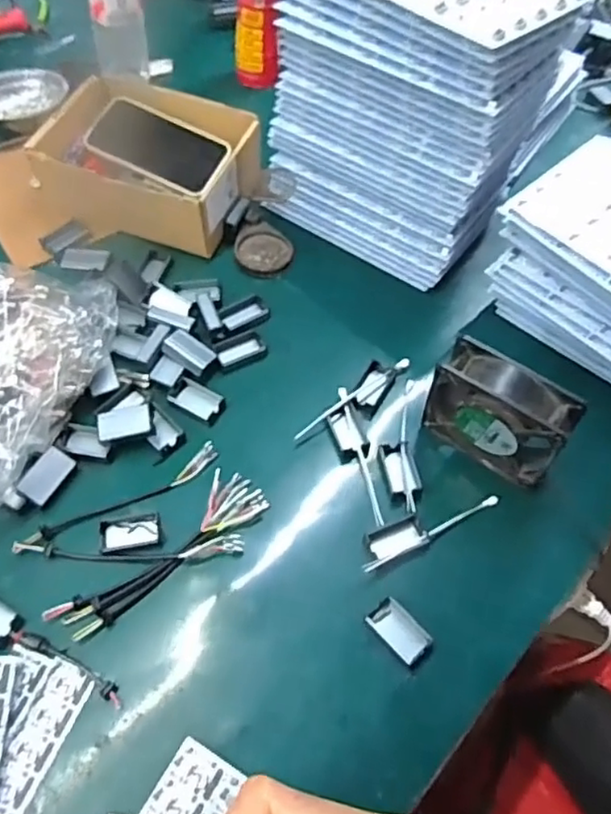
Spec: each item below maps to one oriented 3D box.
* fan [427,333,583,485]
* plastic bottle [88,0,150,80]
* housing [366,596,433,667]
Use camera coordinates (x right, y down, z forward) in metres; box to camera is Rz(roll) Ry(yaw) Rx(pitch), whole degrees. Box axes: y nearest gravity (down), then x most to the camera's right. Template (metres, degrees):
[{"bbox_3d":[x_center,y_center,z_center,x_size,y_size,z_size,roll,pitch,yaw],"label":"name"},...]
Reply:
[{"bbox_3d":[0.169,0.009,0.567,0.124,0.118,0.040,33,62,17],"label":"fan"},{"bbox_3d":[-0.249,-0.528,0.818,0.068,0.179,0.055,-18,60,-13],"label":"plastic bottle"},{"bbox_3d":[0.077,0.182,0.517,0.032,0.009,0.050,-37,66,-23],"label":"housing"}]

